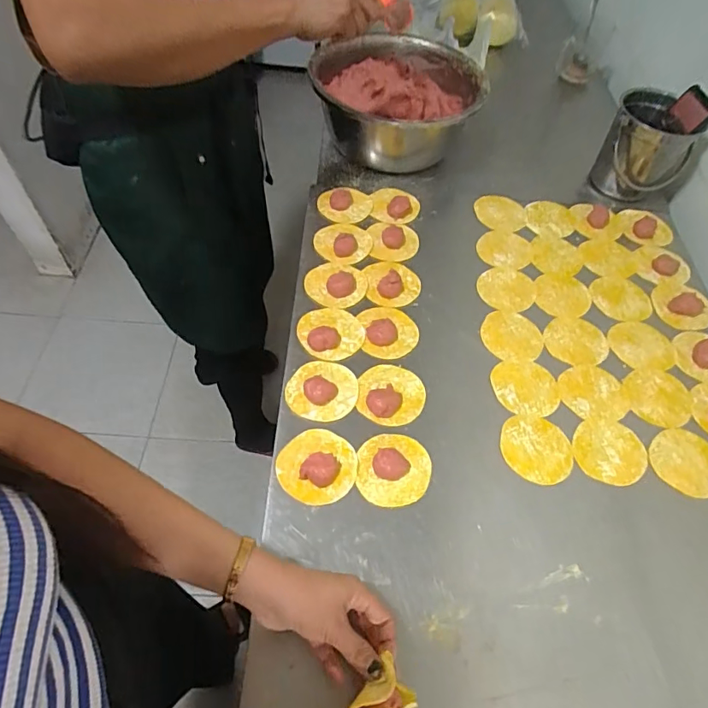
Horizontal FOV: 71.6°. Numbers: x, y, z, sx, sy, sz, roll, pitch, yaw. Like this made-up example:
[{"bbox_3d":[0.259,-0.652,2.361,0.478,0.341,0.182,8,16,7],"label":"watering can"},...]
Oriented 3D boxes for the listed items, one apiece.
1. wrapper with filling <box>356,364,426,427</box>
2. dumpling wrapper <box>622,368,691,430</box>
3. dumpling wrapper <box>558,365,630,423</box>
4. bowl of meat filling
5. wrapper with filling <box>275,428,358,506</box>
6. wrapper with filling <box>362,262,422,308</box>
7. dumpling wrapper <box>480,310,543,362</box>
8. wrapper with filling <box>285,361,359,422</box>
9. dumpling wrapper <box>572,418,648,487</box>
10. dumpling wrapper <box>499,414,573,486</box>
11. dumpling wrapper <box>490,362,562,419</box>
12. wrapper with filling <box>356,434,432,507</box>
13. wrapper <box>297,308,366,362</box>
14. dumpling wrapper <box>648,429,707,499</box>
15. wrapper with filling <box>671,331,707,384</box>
[{"bbox_3d":[0.045,0.046,0.590,0.079,0.015,0.078,6,57,0],"label":"wrapper with filling"},{"bbox_3d":[0.382,0.055,0.616,0.083,0.004,0.080,2,57,-3],"label":"dumpling wrapper"},{"bbox_3d":[0.301,0.049,0.615,0.082,0.004,0.077,2,57,-3],"label":"dumpling wrapper"},{"bbox_3d":[0.072,-0.418,0.830,0.263,0.126,0.237,-3,58,-6],"label":"bowl of meat filling"},{"bbox_3d":[-0.039,0.117,0.526,0.083,0.020,0.080,2,57,-3],"label":"wrapper with filling"},{"bbox_3d":[0.055,-0.107,0.681,0.075,0.028,0.079,-3,58,-6],"label":"wrapper with filling"},{"bbox_3d":[0.212,-0.025,0.663,0.079,0.004,0.081,-4,58,-7],"label":"dumpling wrapper"},{"bbox_3d":[-0.038,0.040,0.582,0.084,0.020,0.079,-2,58,-5],"label":"wrapper with filling"},{"bbox_3d":[0.299,0.113,0.570,0.078,0.004,0.083,2,57,-3],"label":"dumpling wrapper"},{"bbox_3d":[0.210,0.109,0.563,0.080,0.004,0.080,2,57,-3],"label":"dumpling wrapper"},{"bbox_3d":[0.214,0.043,0.614,0.082,0.005,0.077,2,57,-3],"label":"dumpling wrapper"},{"bbox_3d":[0.045,0.121,0.531,0.079,0.023,0.080,2,57,-3],"label":"wrapper with filling"},{"bbox_3d":[-0.028,-0.032,0.629,0.078,0.019,0.081,2,57,-3],"label":"wrapper"},{"bbox_3d":[0.390,0.126,0.573,0.084,0.004,0.080,0,58,-1],"label":"dumpling wrapper"},{"bbox_3d":[0.474,0.004,0.649,0.084,0.020,0.071,13,58,4],"label":"wrapper with filling"}]

